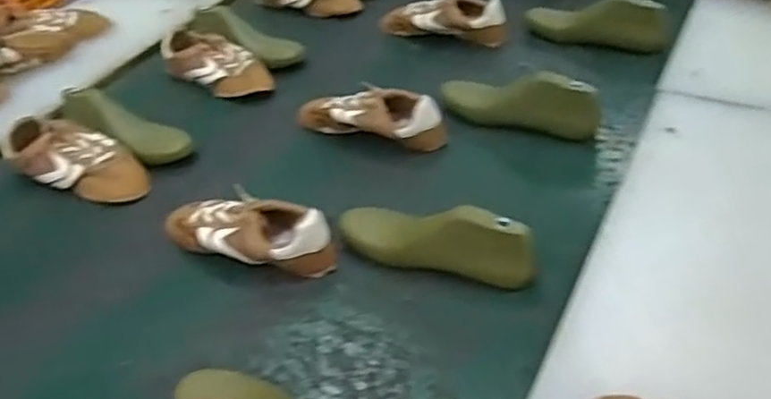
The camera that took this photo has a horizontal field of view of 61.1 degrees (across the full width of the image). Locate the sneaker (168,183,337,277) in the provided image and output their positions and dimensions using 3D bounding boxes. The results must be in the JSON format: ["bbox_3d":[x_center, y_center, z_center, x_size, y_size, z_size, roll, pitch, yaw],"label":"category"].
[{"bbox_3d":[-0.166,0.038,0.776,0.224,0.066,0.076,9,45,17],"label":"sneaker"}]

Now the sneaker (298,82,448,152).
[{"bbox_3d":[-0.024,-0.120,0.933,0.213,0.069,0.071,16,47,23],"label":"sneaker"}]

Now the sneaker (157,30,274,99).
[{"bbox_3d":[-0.279,-0.225,1.082,0.213,0.063,0.079,20,49,26],"label":"sneaker"}]

